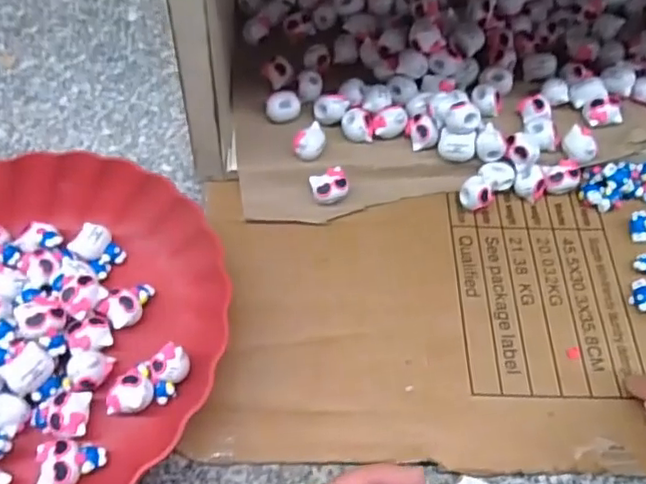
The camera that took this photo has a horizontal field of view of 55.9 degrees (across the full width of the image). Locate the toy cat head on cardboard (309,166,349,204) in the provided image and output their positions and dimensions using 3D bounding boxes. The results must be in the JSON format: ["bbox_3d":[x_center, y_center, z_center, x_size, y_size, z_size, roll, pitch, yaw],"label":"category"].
[{"bbox_3d":[0.005,-0.041,0.444,0.026,0.016,0.022,-18,61,-12],"label":"toy cat head on cardboard"}]

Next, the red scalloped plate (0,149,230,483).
[{"bbox_3d":[-0.182,0.051,0.375,0.232,0.047,0.229,1,59,-1],"label":"red scalloped plate"}]

